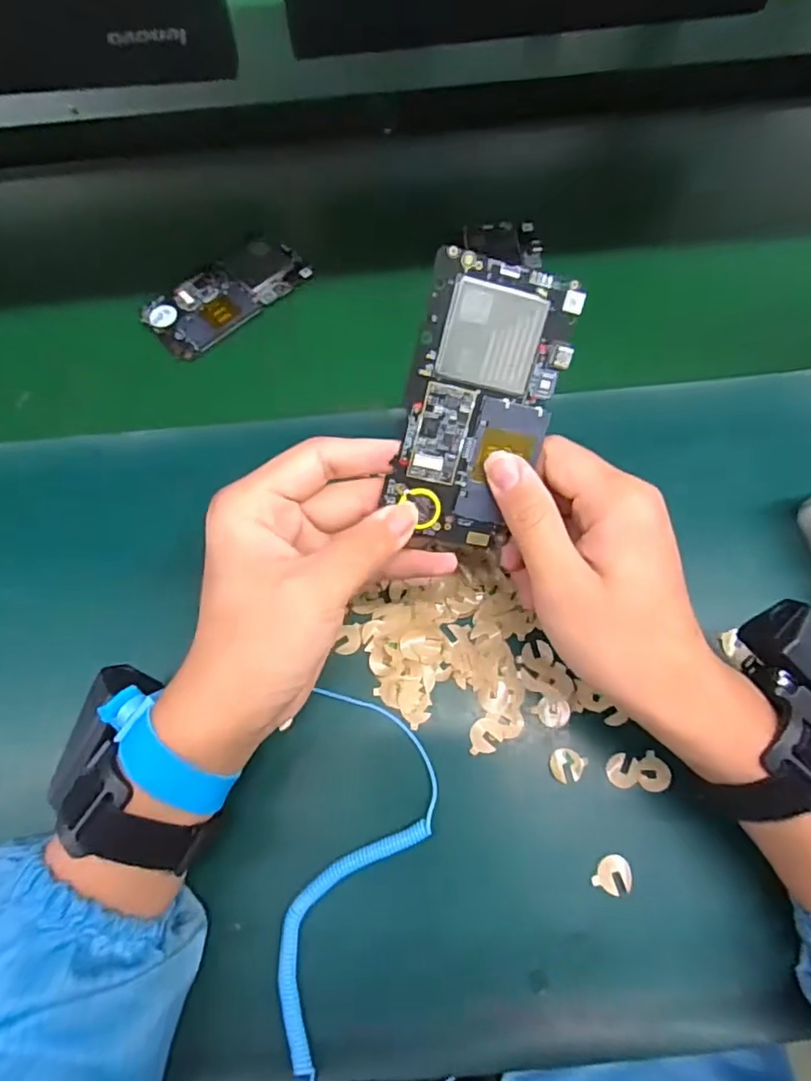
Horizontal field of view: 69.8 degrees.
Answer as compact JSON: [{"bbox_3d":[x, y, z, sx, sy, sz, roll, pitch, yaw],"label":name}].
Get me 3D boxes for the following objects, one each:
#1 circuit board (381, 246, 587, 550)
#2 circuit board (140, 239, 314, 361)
[{"bbox_3d":[0.032,-0.056,0.263,0.064,0.005,0.126,12,109,-7],"label":"circuit board"},{"bbox_3d":[-0.136,-0.188,0.442,0.121,0.006,0.065,-39,71,-12],"label":"circuit board"}]

